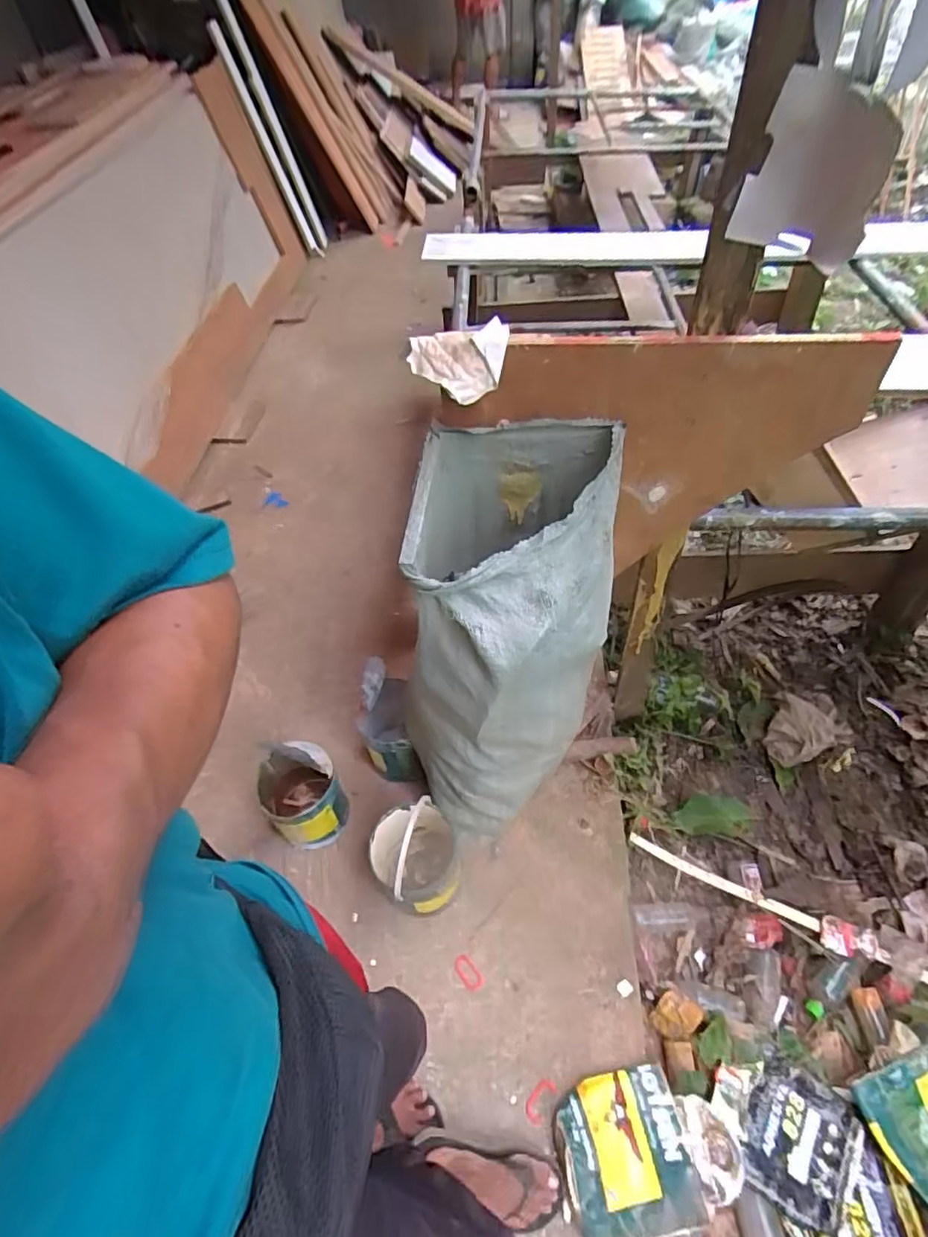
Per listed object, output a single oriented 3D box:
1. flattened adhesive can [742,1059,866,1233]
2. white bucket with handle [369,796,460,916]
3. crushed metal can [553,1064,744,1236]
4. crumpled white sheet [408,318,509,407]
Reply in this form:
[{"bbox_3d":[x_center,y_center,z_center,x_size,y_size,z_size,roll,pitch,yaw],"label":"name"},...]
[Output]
[{"bbox_3d":[0.613,0.959,1.084,0.182,0.014,0.214,30,59,24],"label":"flattened adhesive can"},{"bbox_3d":[-0.098,0.492,1.212,0.167,0.184,0.184,-12,52,-7],"label":"white bucket with handle"},{"bbox_3d":[0.300,0.883,0.972,0.290,0.052,0.222,-12,52,-9],"label":"crushed metal can"},{"bbox_3d":[-0.002,-0.360,0.836,0.137,0.073,0.083,-14,52,-8],"label":"crumpled white sheet"}]

